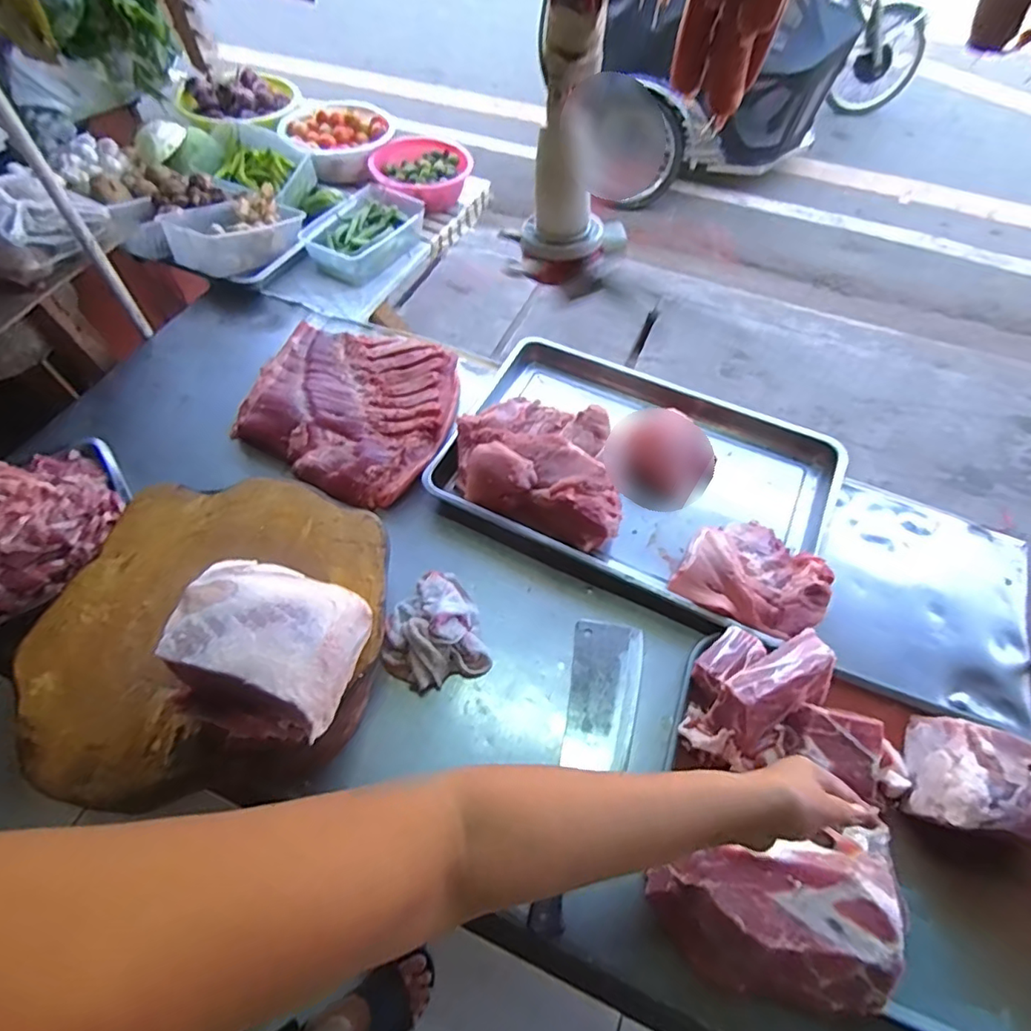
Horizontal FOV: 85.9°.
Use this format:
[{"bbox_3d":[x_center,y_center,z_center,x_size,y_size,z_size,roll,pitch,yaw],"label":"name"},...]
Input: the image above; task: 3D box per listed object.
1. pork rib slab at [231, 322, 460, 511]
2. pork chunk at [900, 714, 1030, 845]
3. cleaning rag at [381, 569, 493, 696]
[{"bbox_3d":[-0.281,-0.190,0.947,0.343,0.055,0.321,22,61,10],"label":"pork rib slab"},{"bbox_3d":[0.523,0.295,0.614,0.102,0.118,0.129,24,61,11],"label":"pork chunk"},{"bbox_3d":[-0.111,0.147,0.748,0.119,0.055,0.158,-16,61,-12],"label":"cleaning rag"}]

